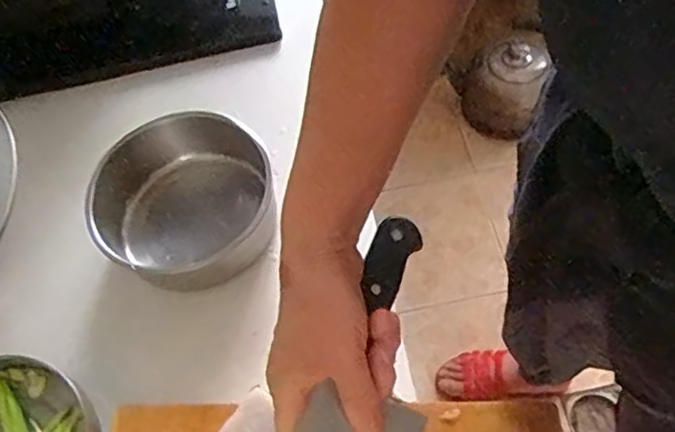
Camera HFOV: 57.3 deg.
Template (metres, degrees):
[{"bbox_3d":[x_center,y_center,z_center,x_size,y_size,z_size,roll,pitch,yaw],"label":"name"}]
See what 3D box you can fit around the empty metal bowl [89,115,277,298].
[{"bbox_3d":[-0.132,-0.021,0.541,0.161,0.066,0.154,-3,62,5],"label":"empty metal bowl"}]

